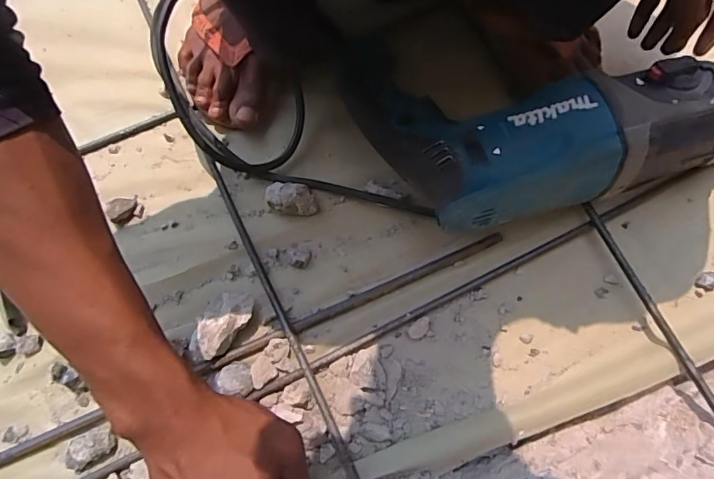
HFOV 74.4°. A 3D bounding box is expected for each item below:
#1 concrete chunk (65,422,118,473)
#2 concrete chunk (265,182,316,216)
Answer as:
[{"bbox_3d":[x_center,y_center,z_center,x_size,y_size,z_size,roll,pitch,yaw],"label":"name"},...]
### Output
[{"bbox_3d":[-0.197,0.154,0.346,0.032,0.011,0.023,-28,70,-10],"label":"concrete chunk"},{"bbox_3d":[-0.058,-0.035,0.414,0.044,0.023,0.027,6,69,4],"label":"concrete chunk"}]

